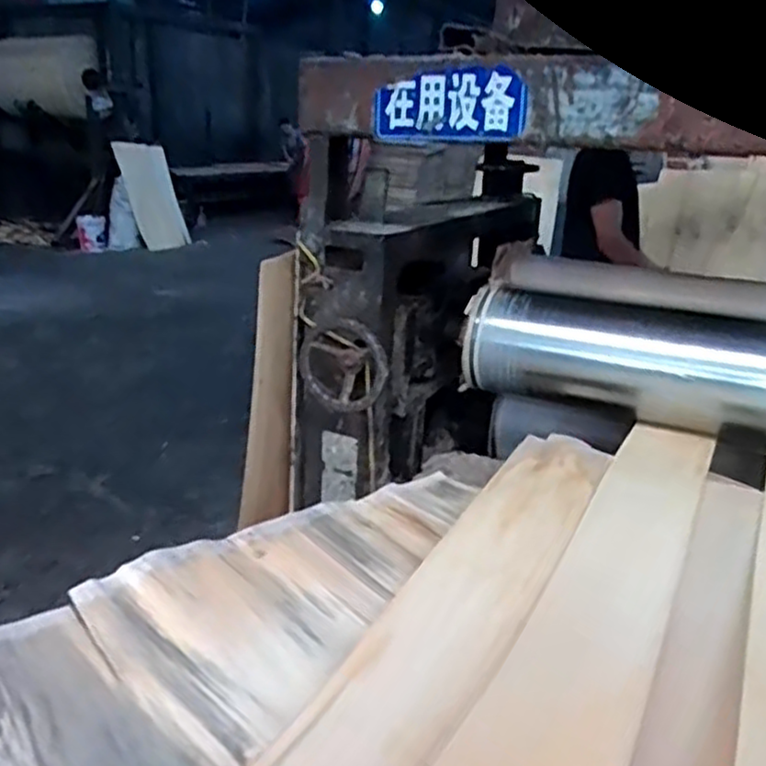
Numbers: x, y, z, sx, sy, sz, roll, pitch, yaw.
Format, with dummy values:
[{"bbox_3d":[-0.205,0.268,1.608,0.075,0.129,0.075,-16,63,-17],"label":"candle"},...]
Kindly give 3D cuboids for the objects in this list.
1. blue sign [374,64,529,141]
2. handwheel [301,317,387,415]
[{"bbox_3d":[0.098,-0.415,1.076,0.234,0.098,0.017,8,22,22],"label":"blue sign"},{"bbox_3d":[-0.069,-0.029,1.258,0.162,0.170,0.036,29,24,24],"label":"handwheel"}]

